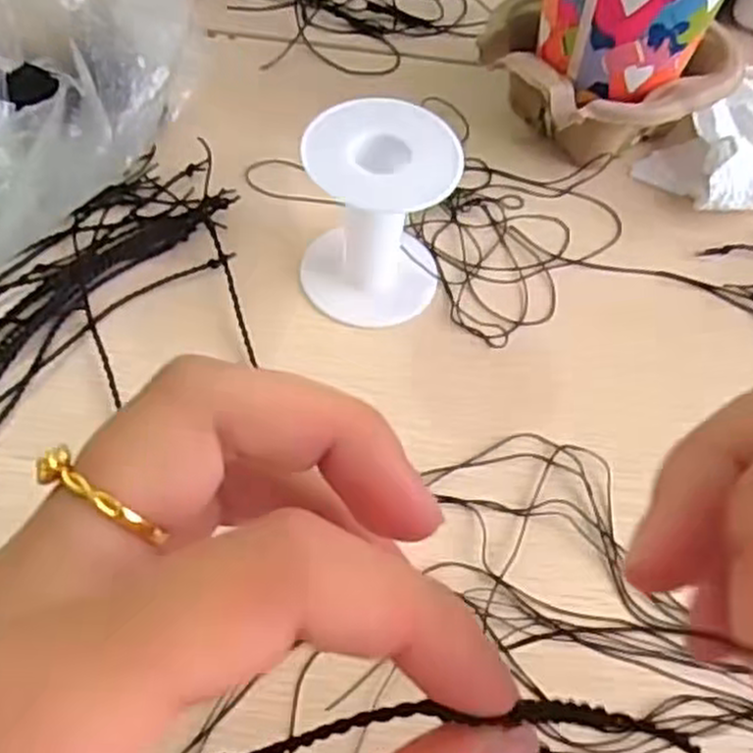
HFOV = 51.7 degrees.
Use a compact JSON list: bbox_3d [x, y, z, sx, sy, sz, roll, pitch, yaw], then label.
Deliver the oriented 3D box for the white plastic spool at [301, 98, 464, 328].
[{"bbox_3d":[0.000,-0.062,0.306,0.055,0.068,0.051,2,56,-3],"label":"white plastic spool"}]

